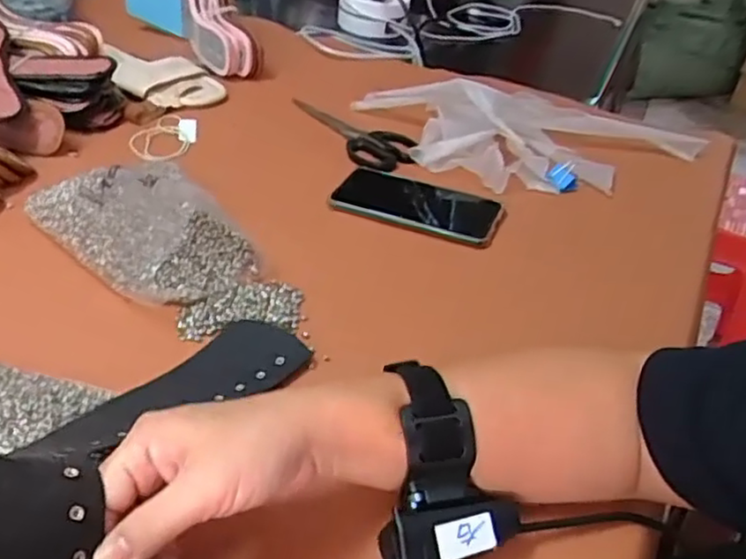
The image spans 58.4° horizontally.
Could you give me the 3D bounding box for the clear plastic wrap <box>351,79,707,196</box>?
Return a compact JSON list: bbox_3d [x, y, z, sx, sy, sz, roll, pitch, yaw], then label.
[{"bbox_3d":[0.164,-0.153,0.689,0.371,0.065,0.131,8,38,4],"label":"clear plastic wrap"}]

